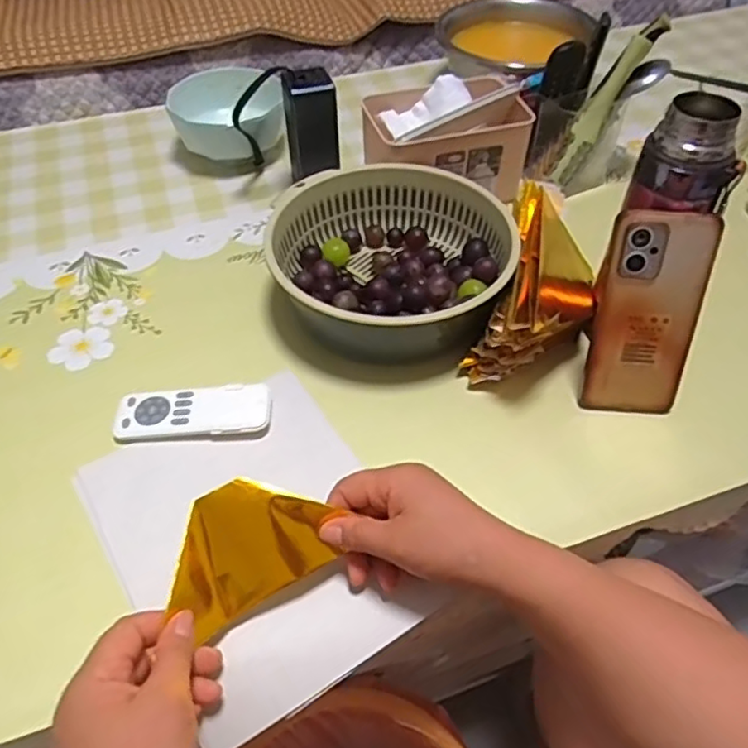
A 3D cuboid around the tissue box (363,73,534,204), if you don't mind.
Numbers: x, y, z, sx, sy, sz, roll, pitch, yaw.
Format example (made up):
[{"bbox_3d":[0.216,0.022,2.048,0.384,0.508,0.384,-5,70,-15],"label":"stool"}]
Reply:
[{"bbox_3d":[0.076,-0.264,0.703,0.169,0.075,0.135,-9,50,-7],"label":"tissue box"}]

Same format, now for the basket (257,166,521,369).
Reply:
[{"bbox_3d":[0.016,-0.107,0.606,0.220,0.080,0.199,0,50,1],"label":"basket"}]

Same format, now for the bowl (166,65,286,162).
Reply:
[{"bbox_3d":[-0.174,-0.308,0.772,0.127,0.071,0.136,0,50,0],"label":"bowl"}]

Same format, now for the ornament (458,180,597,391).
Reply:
[{"bbox_3d":[0.145,-0.076,0.561,0.086,0.089,0.190,16,52,14],"label":"ornament"}]

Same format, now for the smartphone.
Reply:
[{"bbox_3d":[0.210,-0.045,0.493,0.077,0.161,0.015,5,29,5],"label":"smartphone"}]

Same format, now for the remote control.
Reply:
[{"bbox_3d":[-0.148,0.034,0.524,0.124,0.019,0.047,-3,50,-2],"label":"remote control"}]

